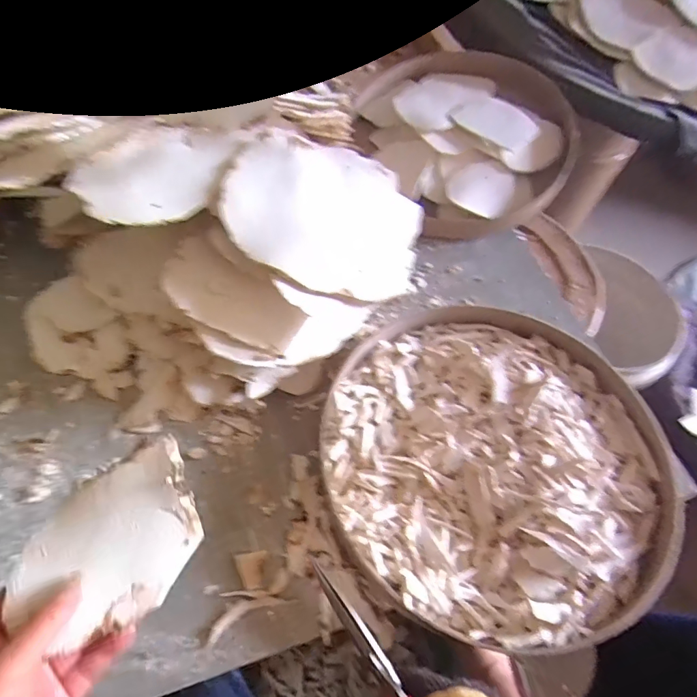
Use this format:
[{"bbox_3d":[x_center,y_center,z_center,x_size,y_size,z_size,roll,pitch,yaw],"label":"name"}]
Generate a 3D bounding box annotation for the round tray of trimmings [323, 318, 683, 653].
[{"bbox_3d":[0.129,0.087,0.404,0.294,0.043,0.294,2,60,-3],"label":"round tray of trimmings"}]

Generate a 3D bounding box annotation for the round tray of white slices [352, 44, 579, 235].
[{"bbox_3d":[0.154,-0.294,0.617,0.263,0.083,0.290,-18,63,-13],"label":"round tray of white slices"}]

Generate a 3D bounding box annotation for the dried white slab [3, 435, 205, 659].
[{"bbox_3d":[-0.155,0.128,0.297,0.119,0.014,0.097,-34,68,-21],"label":"dried white slab"}]

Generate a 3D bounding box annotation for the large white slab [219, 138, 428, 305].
[{"bbox_3d":[-0.020,-0.127,0.411,0.179,0.011,0.163,21,61,-10],"label":"large white slab"}]

